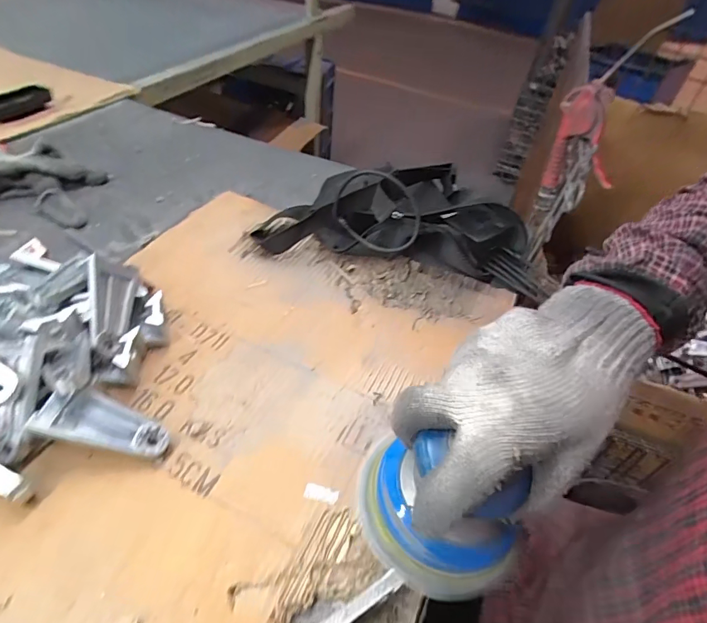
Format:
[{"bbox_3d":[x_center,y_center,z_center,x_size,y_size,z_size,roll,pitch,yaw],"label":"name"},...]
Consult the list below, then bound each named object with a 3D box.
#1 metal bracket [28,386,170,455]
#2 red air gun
[{"bbox_3d":[-0.188,0.086,0.325,0.090,0.012,0.037,22,44,-15],"label":"metal bracket"},{"bbox_3d":[0.301,-0.234,0.530,0.083,0.228,0.047,21,48,13],"label":"red air gun"}]

